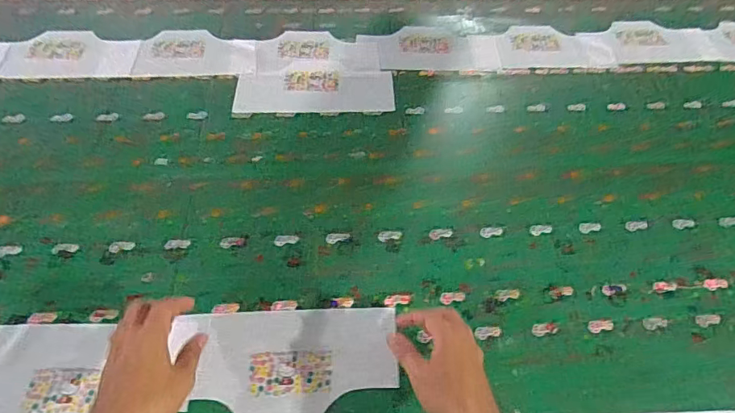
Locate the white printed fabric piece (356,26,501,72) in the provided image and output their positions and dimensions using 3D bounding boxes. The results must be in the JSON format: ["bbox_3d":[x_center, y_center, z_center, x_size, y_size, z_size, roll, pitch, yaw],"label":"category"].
[{"bbox_3d":[0.121,-0.322,0.927,0.278,0.004,0.144,0,54,-3],"label":"white printed fabric piece"}]

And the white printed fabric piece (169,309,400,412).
[{"bbox_3d":[-0.099,0.193,0.566,0.264,0.010,0.133,0,57,-5],"label":"white printed fabric piece"}]

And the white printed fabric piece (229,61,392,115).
[{"bbox_3d":[-0.095,-0.221,0.847,0.283,0.004,0.126,0,54,-3],"label":"white printed fabric piece"}]

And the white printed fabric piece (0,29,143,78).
[{"bbox_3d":[-0.553,-0.292,0.870,0.232,0.006,0.128,-2,58,-5],"label":"white printed fabric piece"}]

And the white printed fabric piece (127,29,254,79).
[{"bbox_3d":[-0.326,-0.296,0.882,0.223,0.004,0.126,0,54,-3],"label":"white printed fabric piece"}]

